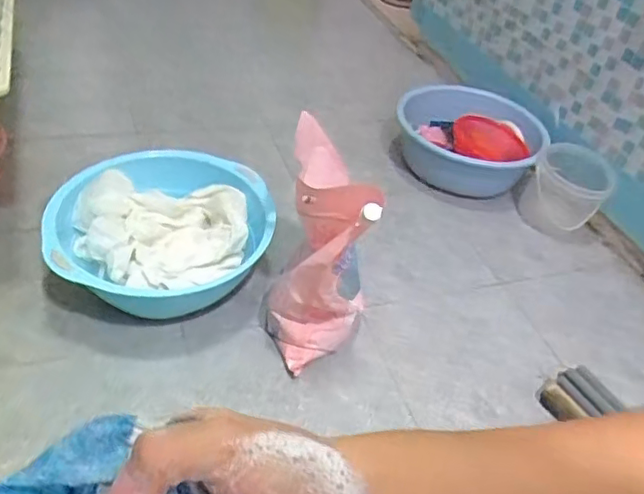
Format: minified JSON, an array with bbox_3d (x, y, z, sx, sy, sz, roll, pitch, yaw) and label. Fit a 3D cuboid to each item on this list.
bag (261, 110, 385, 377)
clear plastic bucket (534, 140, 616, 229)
[{"bbox_3d":[-0.005,0.014,0.902,0.133,0.320,0.220,8,41,-4],"label":"bag"},{"bbox_3d":[0.521,-0.124,1.270,0.154,0.142,0.131,22,42,12],"label":"clear plastic bucket"}]

